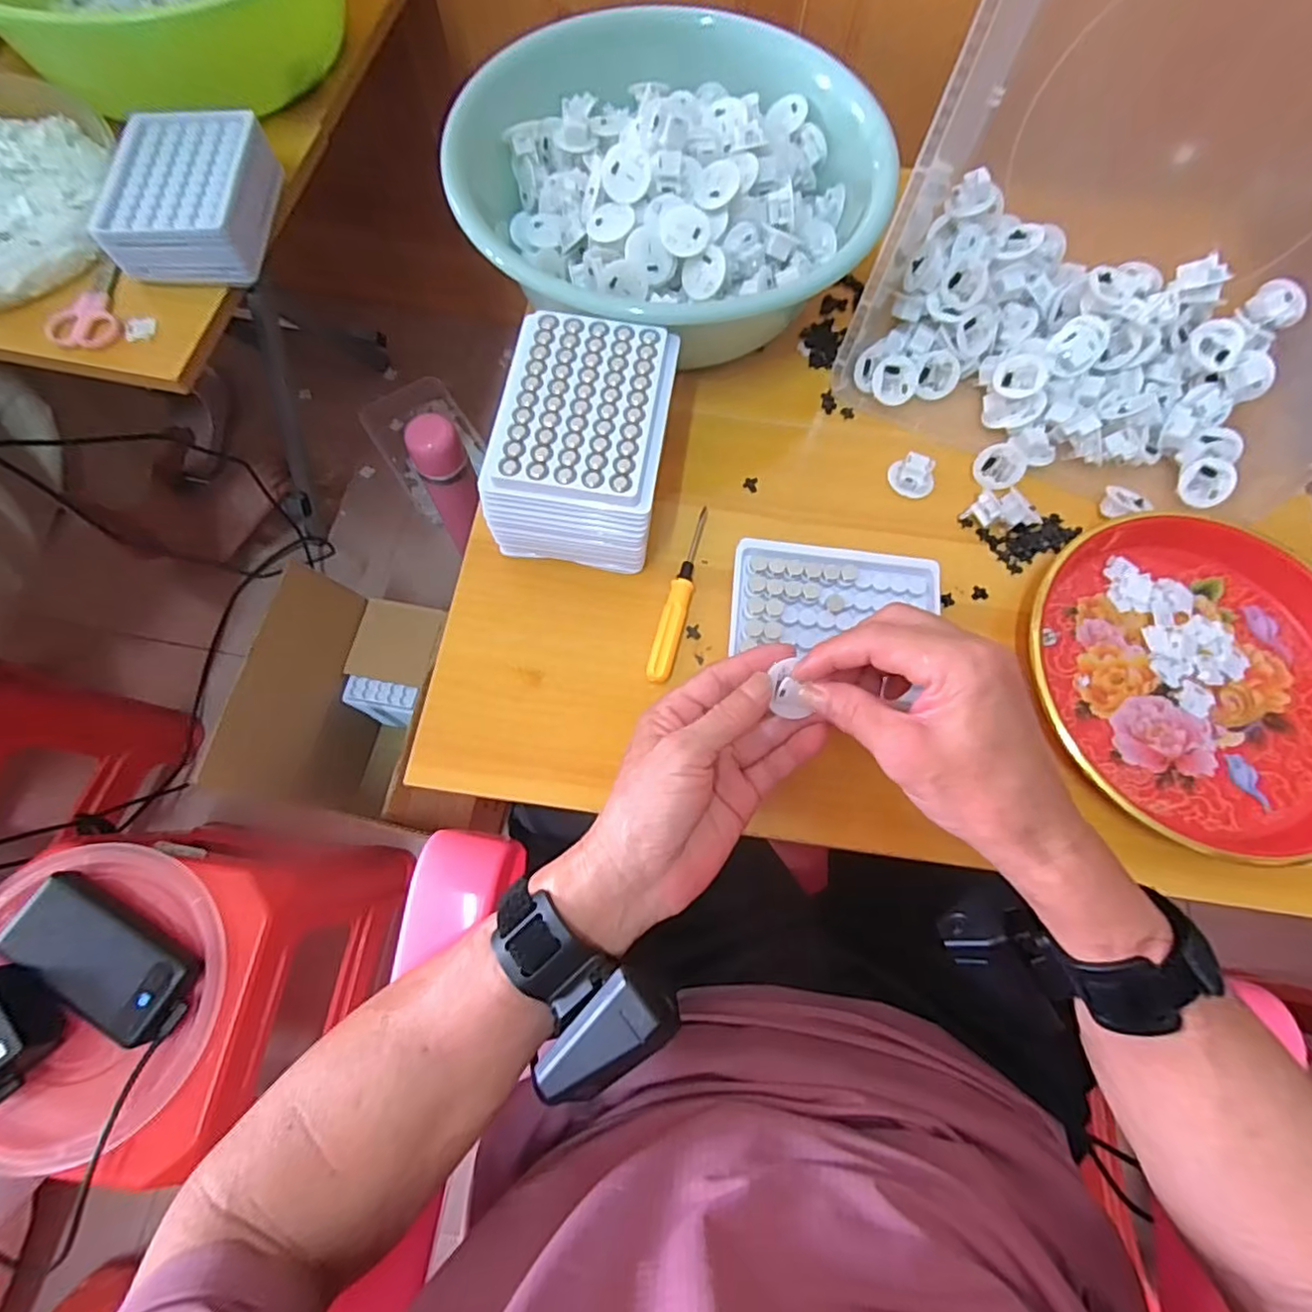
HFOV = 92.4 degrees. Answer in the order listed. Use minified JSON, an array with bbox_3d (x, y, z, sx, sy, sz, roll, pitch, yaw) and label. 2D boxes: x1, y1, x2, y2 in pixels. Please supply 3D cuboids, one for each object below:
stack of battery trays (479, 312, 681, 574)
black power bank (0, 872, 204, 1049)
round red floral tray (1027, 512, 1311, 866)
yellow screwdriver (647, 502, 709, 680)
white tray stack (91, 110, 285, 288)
[{"bbox_3d":[-0.044,-0.129,0.407,0.097,0.095,0.127,9,72,1],"label":"stack of battery trays"},{"bbox_3d":[-0.466,0.251,0.524,0.157,0.031,0.072,29,73,8],"label":"black power bank"},{"bbox_3d":[0.350,0.008,0.409,0.220,0.030,0.214,1,72,-2],"label":"round red floral tray"},{"bbox_3d":[0.017,-0.041,0.418,0.016,0.015,0.126,15,72,3],"label":"yellow screwdriver"},{"bbox_3d":[-0.356,-0.349,0.483,0.099,0.044,0.129,4,71,-1],"label":"white tray stack"}]

